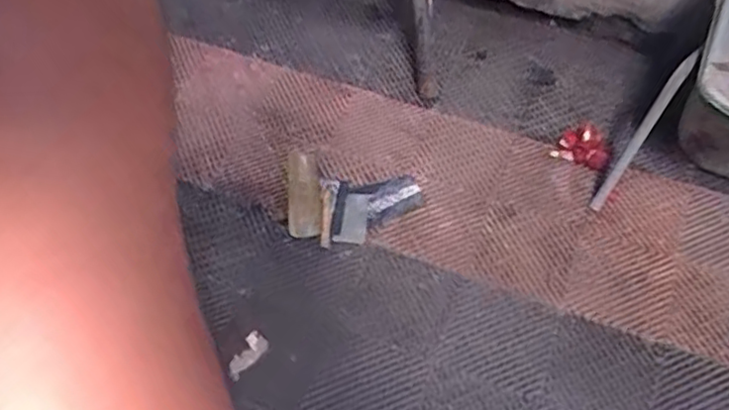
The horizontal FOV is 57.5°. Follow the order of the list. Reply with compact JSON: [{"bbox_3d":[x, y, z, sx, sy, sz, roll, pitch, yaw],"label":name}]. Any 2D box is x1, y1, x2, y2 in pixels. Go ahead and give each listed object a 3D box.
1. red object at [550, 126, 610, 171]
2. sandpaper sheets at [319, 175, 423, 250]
[{"bbox_3d":[0.506,-0.133,1.539,0.124,0.061,0.080,20,58,12],"label":"red object"},{"bbox_3d":[0.016,0.012,1.469,0.227,0.040,0.158,-2,57,-2],"label":"sandpaper sheets"}]

